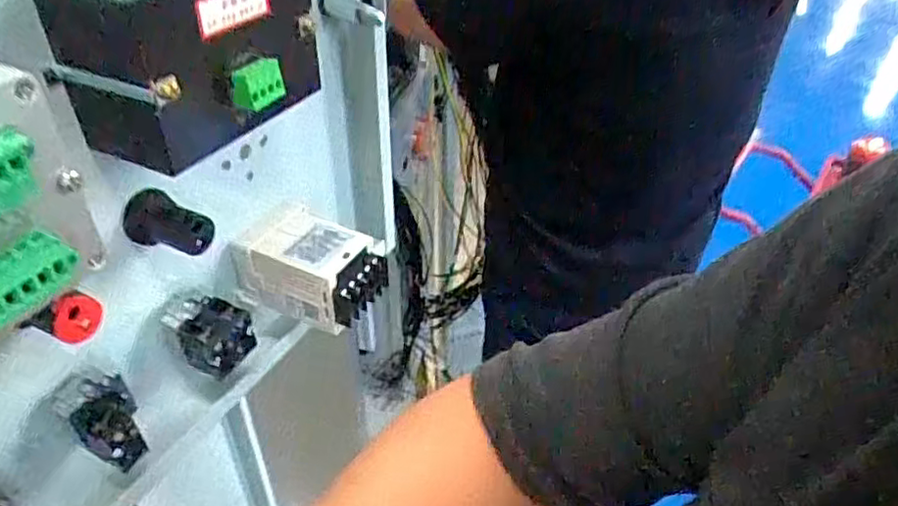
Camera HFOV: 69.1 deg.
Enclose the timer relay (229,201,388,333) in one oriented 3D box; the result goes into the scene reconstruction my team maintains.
[{"bbox_3d":[-0.084,0.010,0.398,0.085,0.047,0.054,20,41,24],"label":"timer relay"}]

